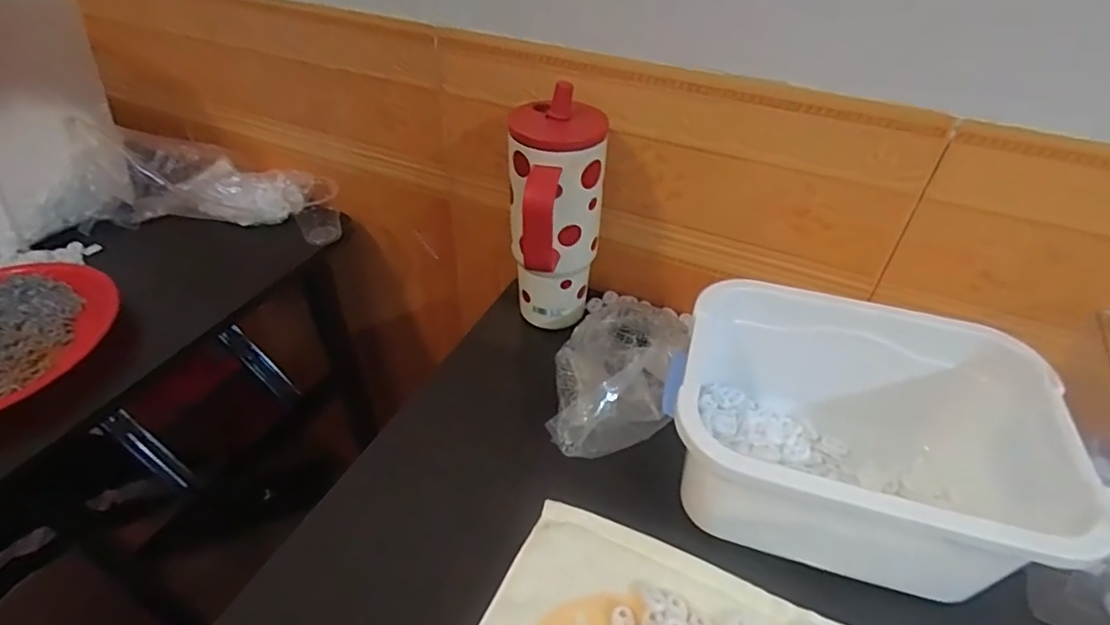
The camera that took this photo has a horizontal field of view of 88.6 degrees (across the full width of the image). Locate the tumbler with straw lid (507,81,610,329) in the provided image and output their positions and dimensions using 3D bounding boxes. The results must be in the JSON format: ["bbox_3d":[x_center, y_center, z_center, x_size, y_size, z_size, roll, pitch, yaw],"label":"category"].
[{"bbox_3d":[0.005,-0.072,0.524,0.082,0.203,0.101,-3,43,-5],"label":"tumbler with straw lid"}]

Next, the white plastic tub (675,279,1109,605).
[{"bbox_3d":[0.216,0.086,0.429,0.245,0.117,0.179,12,44,11],"label":"white plastic tub"}]

